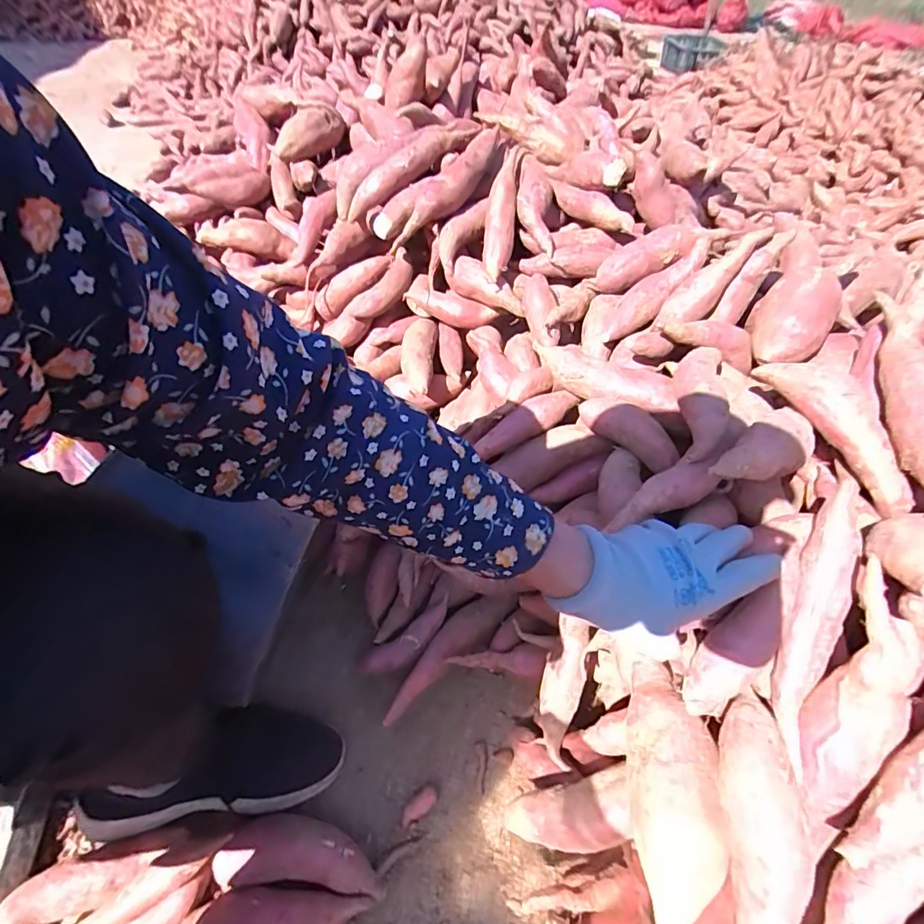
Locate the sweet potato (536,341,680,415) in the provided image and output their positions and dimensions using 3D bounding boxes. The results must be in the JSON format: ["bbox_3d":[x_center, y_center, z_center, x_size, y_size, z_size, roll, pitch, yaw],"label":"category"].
[{"bbox_3d":[0.141,-0.082,0.505,0.145,0.036,0.037,21,50,17],"label":"sweet potato"}]

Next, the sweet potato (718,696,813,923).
[{"bbox_3d":[0.188,0.239,0.314,0.039,0.048,0.159,5,76,2],"label":"sweet potato"}]

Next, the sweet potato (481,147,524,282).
[{"bbox_3d":[0.050,-0.309,0.632,0.037,0.166,0.027,10,3,7],"label":"sweet potato"}]

